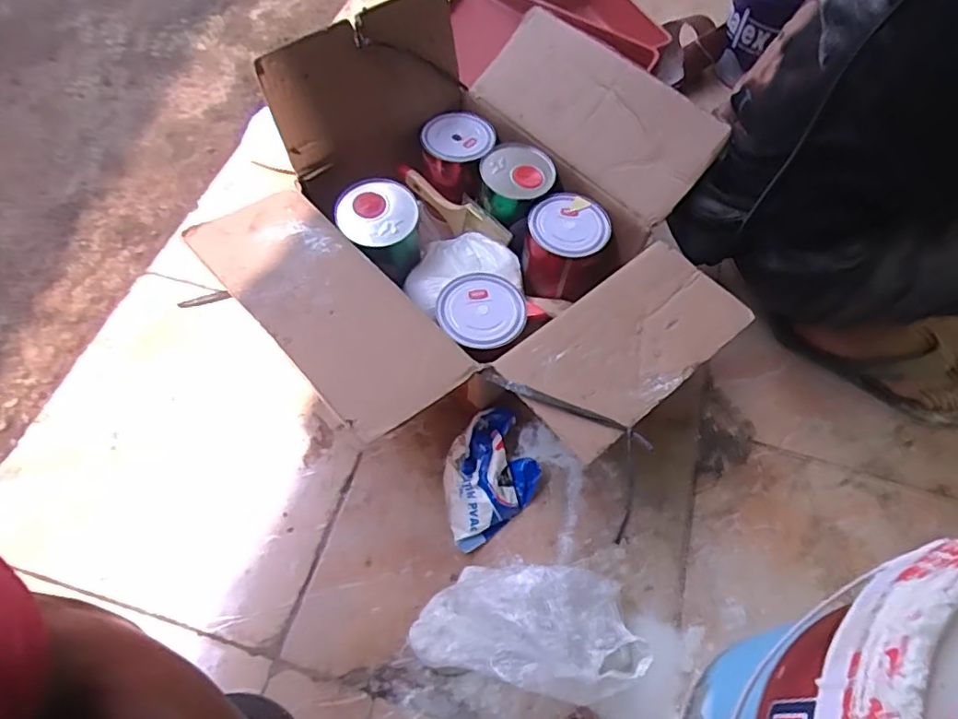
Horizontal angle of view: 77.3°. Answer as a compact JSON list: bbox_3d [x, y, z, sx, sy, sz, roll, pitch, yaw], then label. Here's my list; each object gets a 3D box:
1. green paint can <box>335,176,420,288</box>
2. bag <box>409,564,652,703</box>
[{"bbox_3d":[-0.120,-0.155,0.754,0.099,0.093,0.106,-26,65,-16],"label":"green paint can"},{"bbox_3d":[0.043,0.262,0.588,0.206,0.122,0.111,7,60,0],"label":"bag"}]

